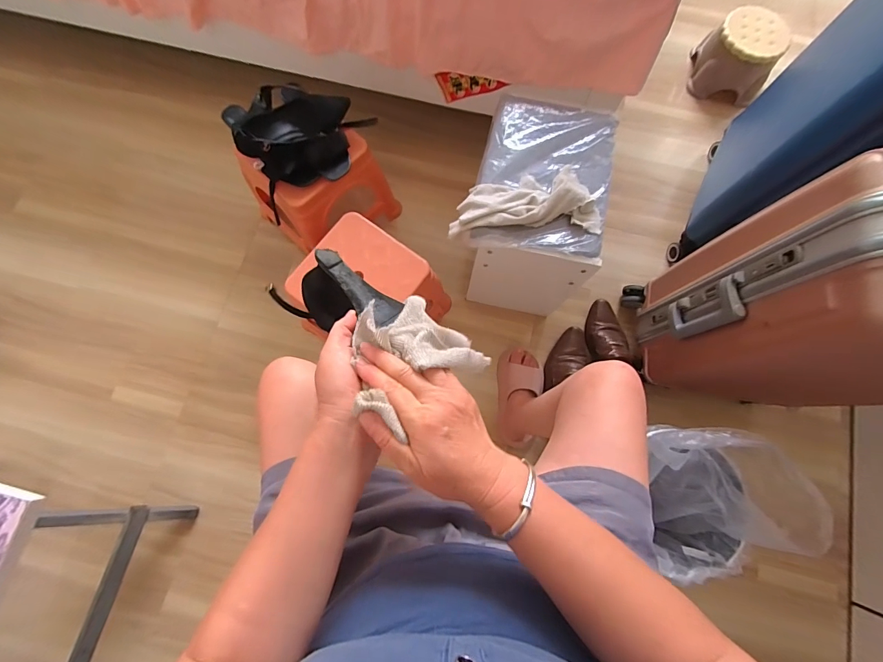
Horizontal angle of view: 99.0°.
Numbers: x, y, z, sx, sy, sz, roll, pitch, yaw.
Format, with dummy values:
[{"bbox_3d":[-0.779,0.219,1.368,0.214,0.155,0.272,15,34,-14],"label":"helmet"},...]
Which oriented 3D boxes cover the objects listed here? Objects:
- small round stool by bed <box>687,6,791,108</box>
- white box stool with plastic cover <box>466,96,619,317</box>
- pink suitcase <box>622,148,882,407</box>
[{"bbox_3d":[0.897,-0.840,1.154,0.223,0.152,0.199,32,79,6],"label":"small round stool by bed"},{"bbox_3d":[0.196,-0.253,0.860,0.238,0.343,0.321,9,77,1],"label":"white box stool with plastic cover"},{"bbox_3d":[0.654,-0.020,0.649,0.396,0.555,0.250,17,77,3],"label":"pink suitcase"}]

